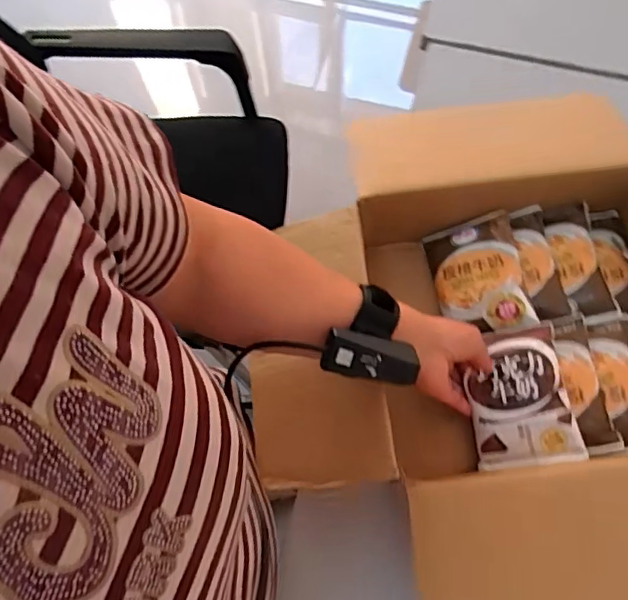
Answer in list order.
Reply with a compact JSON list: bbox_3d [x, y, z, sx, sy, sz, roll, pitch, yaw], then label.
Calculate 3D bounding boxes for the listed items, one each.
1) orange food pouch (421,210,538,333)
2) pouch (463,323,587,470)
[{"bbox_3d":[0.177,-0.025,0.609,0.094,0.017,0.129,-18,67,19],"label":"orange food pouch"},{"bbox_3d":[0.202,0.095,0.559,0.093,0.023,0.126,-13,76,16],"label":"pouch"}]

